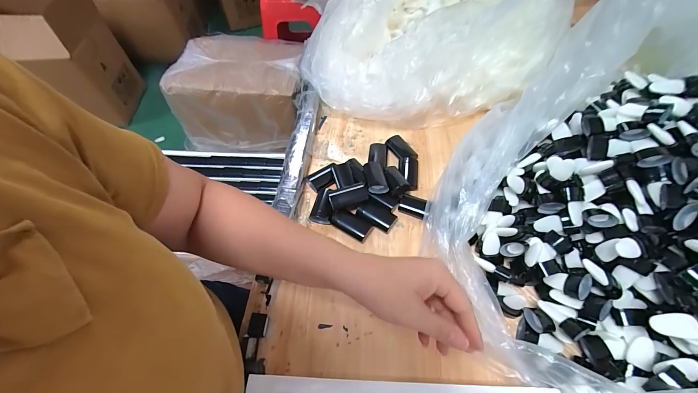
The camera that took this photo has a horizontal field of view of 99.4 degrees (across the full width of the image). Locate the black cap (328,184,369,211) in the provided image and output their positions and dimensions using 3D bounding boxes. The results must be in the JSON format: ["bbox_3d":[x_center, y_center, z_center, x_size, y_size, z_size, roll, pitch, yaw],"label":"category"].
[{"bbox_3d":[0.000,0.002,0.466,0.061,0.022,0.026,-17,57,-11],"label":"black cap"}]

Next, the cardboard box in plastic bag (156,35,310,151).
[{"bbox_3d":[-0.470,-0.473,1.325,0.532,0.286,0.453,-1,56,0],"label":"cardboard box in plastic bag"}]

